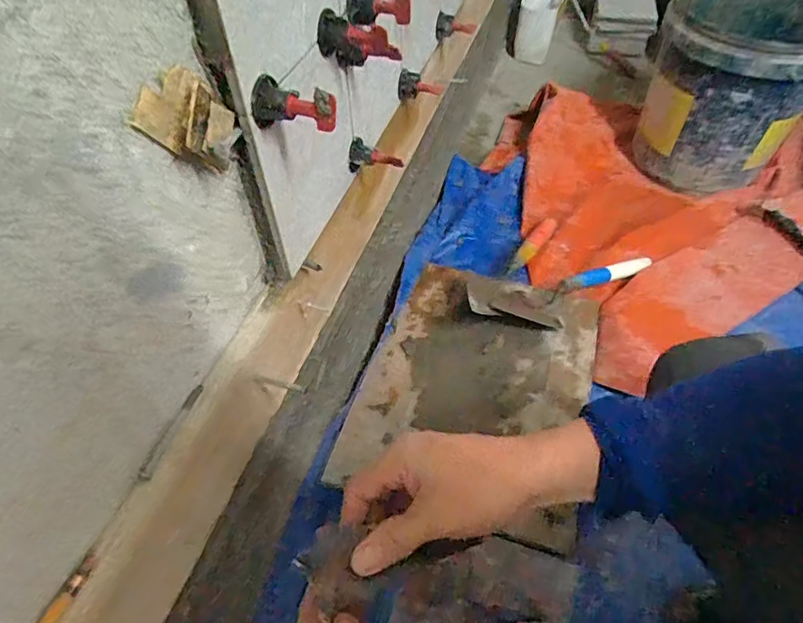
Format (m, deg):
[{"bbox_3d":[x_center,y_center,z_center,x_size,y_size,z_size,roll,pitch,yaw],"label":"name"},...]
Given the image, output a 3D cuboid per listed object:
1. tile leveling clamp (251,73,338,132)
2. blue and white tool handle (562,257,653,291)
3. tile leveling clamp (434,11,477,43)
[{"bbox_3d":[-0.065,-0.130,0.327,0.050,0.025,0.027,13,53,11],"label":"tile leveling clamp"},{"bbox_3d":[0.365,-0.068,0.909,0.184,0.026,0.028,-16,55,-15],"label":"blue and white tool handle"},{"bbox_3d":[0.071,-0.371,0.677,0.053,0.030,0.027,4,52,4],"label":"tile leveling clamp"}]

